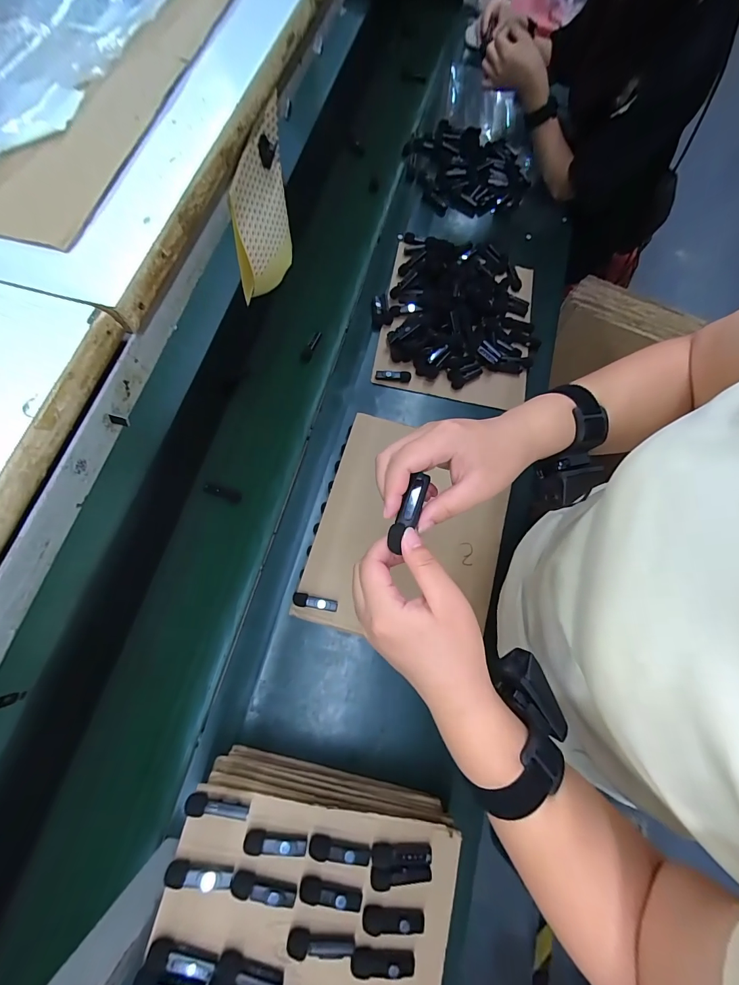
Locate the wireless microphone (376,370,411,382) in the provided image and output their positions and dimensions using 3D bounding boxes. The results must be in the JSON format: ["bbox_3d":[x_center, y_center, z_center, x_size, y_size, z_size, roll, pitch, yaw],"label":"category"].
[{"bbox_3d":[0.044,-0.216,0.698,0.064,0.019,0.015,3,73,-1],"label":"wireless microphone"}]

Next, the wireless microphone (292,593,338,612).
[{"bbox_3d":[-0.080,0.162,0.555,0.066,0.018,0.019,8,73,1],"label":"wireless microphone"}]

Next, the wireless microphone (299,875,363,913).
[{"bbox_3d":[-0.040,0.417,0.388,0.064,0.014,0.016,13,73,2],"label":"wireless microphone"}]

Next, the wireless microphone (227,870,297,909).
[{"bbox_3d":[-0.107,0.400,0.378,0.065,0.017,0.016,15,73,3],"label":"wireless microphone"}]

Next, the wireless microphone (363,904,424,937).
[{"bbox_3d":[0.025,0.446,0.391,0.064,0.015,0.022,9,73,1],"label":"wireless microphone"}]

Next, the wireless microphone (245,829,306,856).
[{"bbox_3d":[-0.099,0.369,0.394,0.064,0.018,0.014,8,73,1],"label":"wireless microphone"}]

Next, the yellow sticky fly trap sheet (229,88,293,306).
[{"bbox_3d":[-0.093,-0.235,0.323,0.021,0.118,0.095,17,73,4],"label":"yellow sticky fly trap sheet"}]

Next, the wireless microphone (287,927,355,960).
[{"bbox_3d":[-0.049,0.453,0.375,0.066,0.017,0.017,8,73,1],"label":"wireless microphone"}]

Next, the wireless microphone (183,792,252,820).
[{"bbox_3d":[-0.161,0.332,0.395,0.065,0.016,0.016,8,73,1],"label":"wireless microphone"}]

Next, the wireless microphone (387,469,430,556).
[{"bbox_3d":[0.030,0.012,0.278,0.017,0.014,0.061,25,71,6],"label":"wireless microphone"}]

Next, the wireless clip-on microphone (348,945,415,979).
[{"bbox_3d":[0.013,0.478,0.380,0.064,0.014,0.021,9,73,1],"label":"wireless clip-on microphone"}]

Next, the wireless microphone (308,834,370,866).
[{"bbox_3d":[-0.032,0.384,0.400,0.065,0.015,0.016,13,73,2],"label":"wireless microphone"}]

